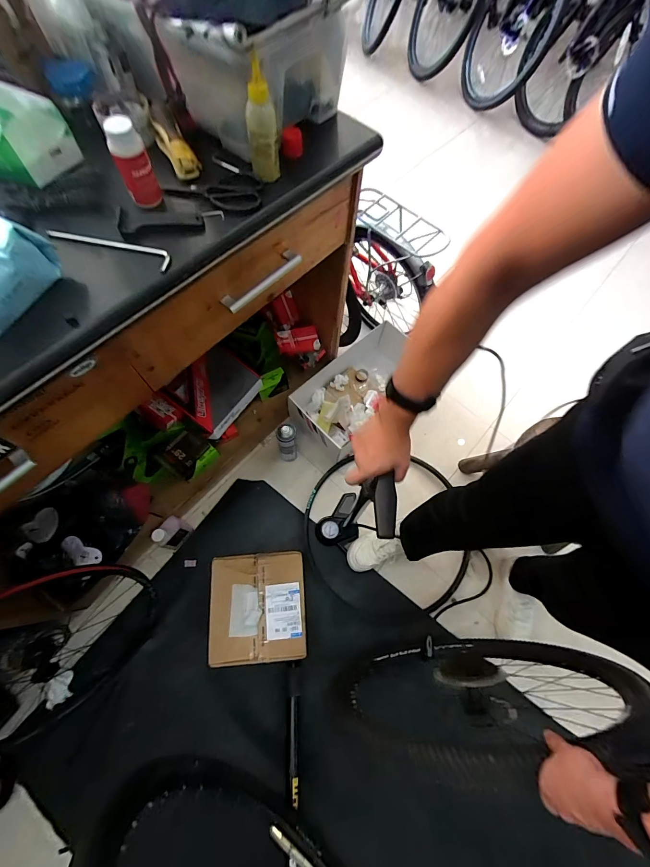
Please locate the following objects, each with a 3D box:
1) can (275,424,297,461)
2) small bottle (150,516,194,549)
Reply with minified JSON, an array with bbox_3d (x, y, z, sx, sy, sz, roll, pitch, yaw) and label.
[{"bbox_3d":[-0.126,0.038,1.174,0.070,0.235,0.052,-9,68,-5],"label":"can"},{"bbox_3d":[-0.478,0.315,1.098,0.058,0.172,0.087,33,70,12],"label":"small bottle"}]

